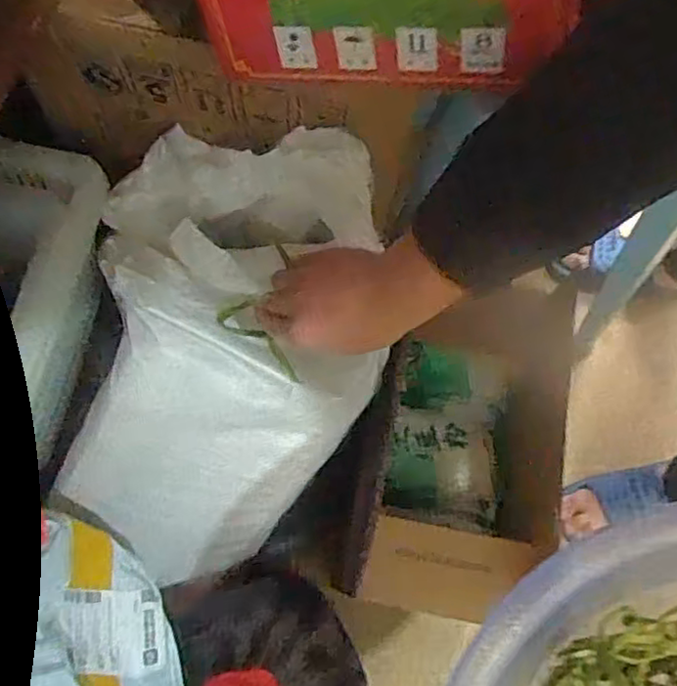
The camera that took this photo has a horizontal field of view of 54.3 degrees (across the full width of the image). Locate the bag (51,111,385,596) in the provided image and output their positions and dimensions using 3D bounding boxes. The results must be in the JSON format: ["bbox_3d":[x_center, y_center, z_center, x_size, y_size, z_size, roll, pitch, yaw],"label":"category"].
[{"bbox_3d":[-0.095,0.013,0.656,0.285,0.160,0.427,7,105,-16],"label":"bag"}]

